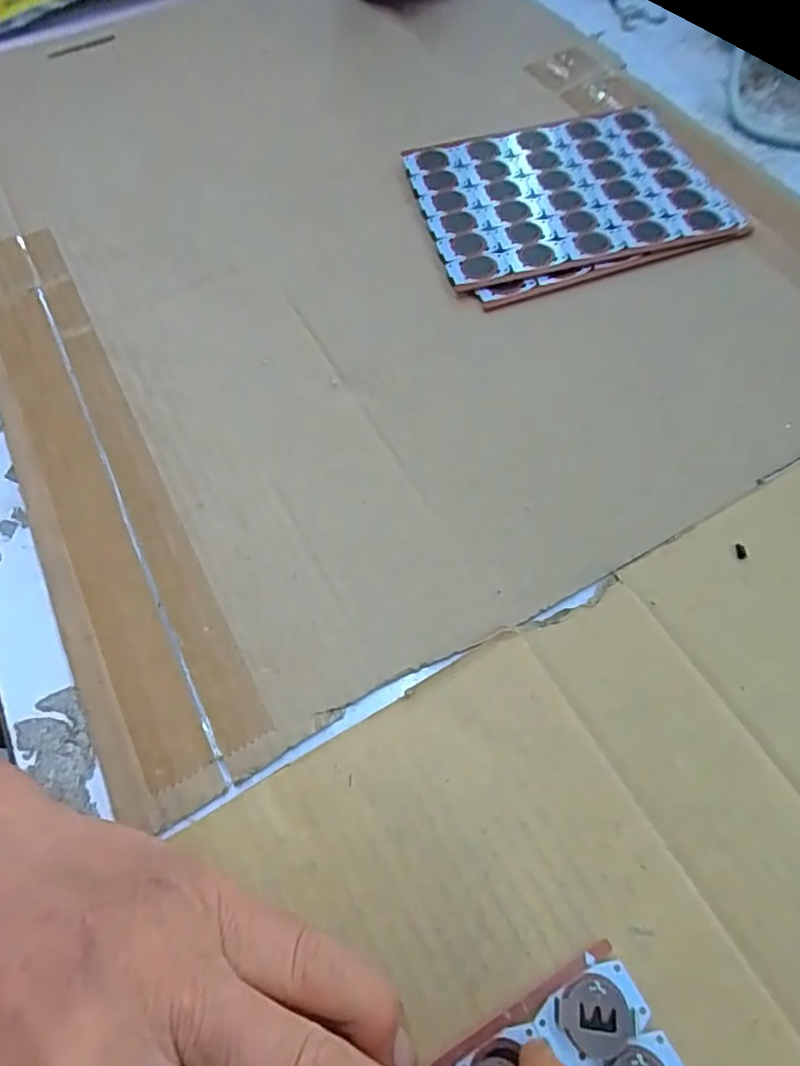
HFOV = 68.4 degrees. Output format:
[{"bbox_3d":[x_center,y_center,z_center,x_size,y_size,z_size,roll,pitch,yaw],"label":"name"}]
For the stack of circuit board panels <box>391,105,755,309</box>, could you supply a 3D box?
[{"bbox_3d":[0.090,-0.185,0.324,0.155,0.006,0.124,-15,63,-5],"label":"stack of circuit board panels"}]

